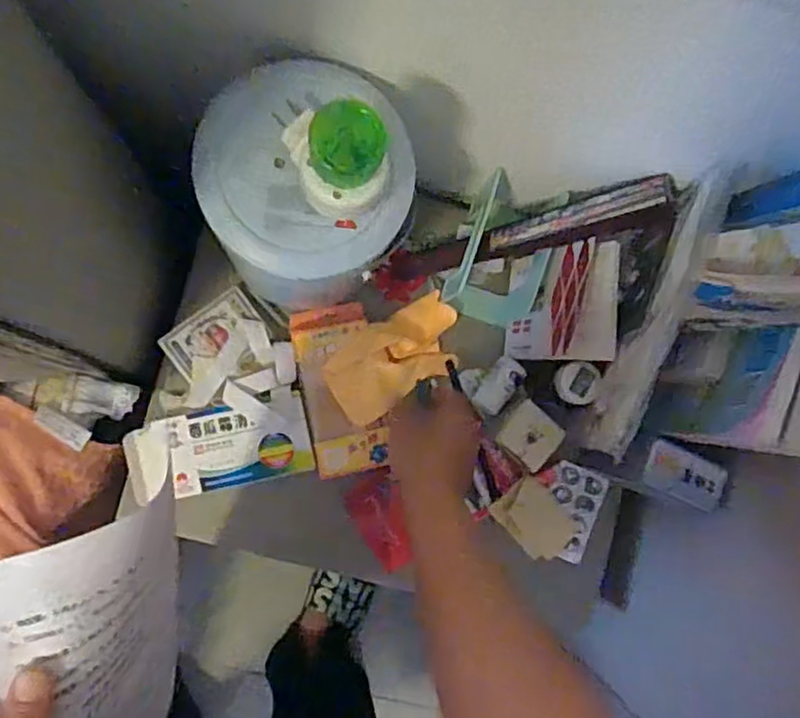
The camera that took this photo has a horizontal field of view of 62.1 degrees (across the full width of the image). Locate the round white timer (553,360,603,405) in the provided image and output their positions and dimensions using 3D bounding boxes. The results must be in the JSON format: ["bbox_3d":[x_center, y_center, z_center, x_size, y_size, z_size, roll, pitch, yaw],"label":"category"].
[{"bbox_3d":[0.163,0.021,0.605,0.042,0.016,0.040,2,95,32],"label":"round white timer"}]

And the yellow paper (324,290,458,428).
[{"bbox_3d":[-0.003,0.001,0.652,0.136,0.019,0.082,-27,91,-9],"label":"yellow paper"}]

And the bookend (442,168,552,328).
[{"bbox_3d":[0.103,-0.098,0.660,0.089,0.097,0.114,22,84,-7],"label":"bookend"}]

